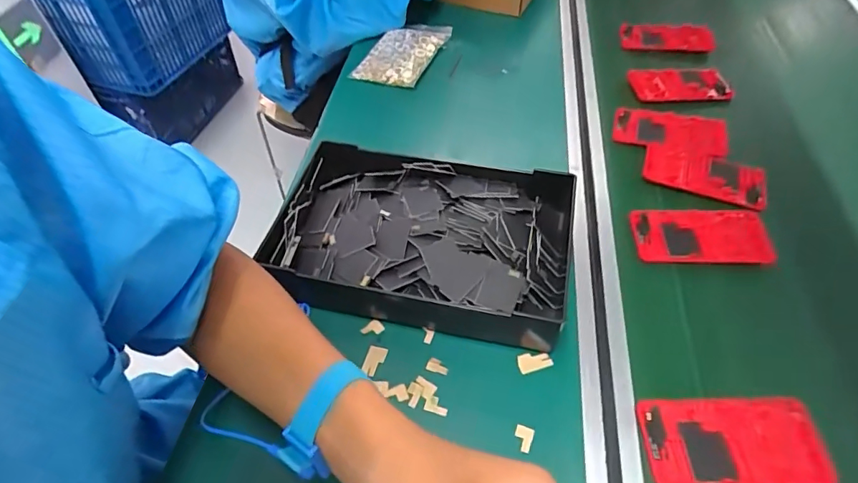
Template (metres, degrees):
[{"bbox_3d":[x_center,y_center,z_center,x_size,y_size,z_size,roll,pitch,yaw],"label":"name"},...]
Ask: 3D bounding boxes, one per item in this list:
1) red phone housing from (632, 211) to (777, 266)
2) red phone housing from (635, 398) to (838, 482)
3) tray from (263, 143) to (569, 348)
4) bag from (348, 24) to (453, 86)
[{"bbox_3d":[0.269,-0.006,0.470,0.134,0.009,0.061,2,52,2],"label":"red phone housing"},{"bbox_3d":[0.219,0.145,0.348,0.121,0.012,0.063,1,52,1],"label":"red phone housing"},{"bbox_3d":[-0.003,-0.004,0.440,0.262,0.046,0.165,10,52,8],"label":"tray"},{"bbox_3d":[-0.038,-0.268,0.679,0.097,0.019,0.137,17,54,13],"label":"bag"}]

